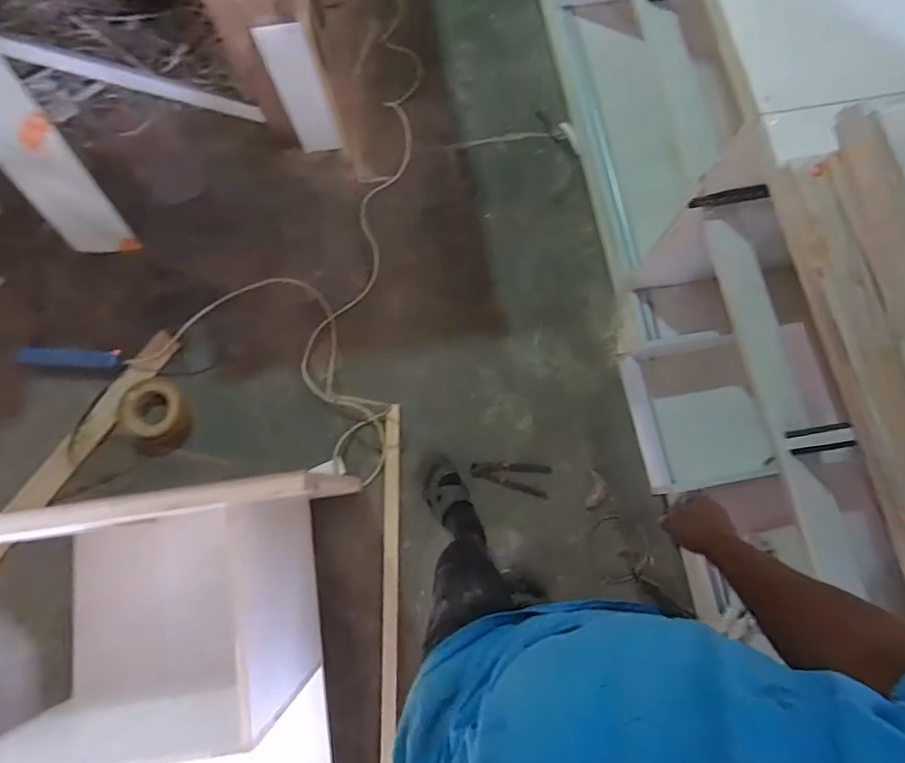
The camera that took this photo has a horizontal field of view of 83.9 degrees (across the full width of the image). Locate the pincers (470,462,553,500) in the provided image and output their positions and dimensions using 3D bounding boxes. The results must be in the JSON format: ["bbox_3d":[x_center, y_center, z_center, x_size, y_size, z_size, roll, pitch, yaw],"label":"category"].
[{"bbox_3d":[0.163,0.253,1.398,0.218,0.027,0.085,17,79,4],"label":"pincers"}]

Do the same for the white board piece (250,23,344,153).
[{"bbox_3d":[-0.409,-0.783,1.379,0.132,0.366,0.015,7,68,8],"label":"white board piece"}]

